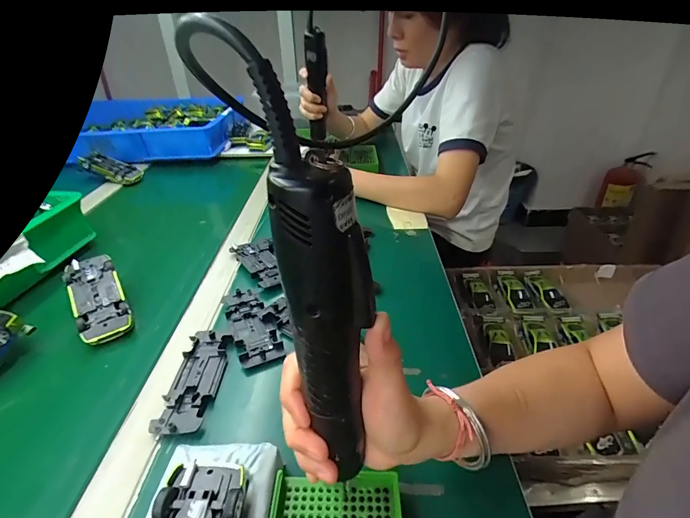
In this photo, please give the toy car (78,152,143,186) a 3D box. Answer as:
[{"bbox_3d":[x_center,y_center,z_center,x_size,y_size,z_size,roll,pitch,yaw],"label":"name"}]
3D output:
[{"bbox_3d":[-0.539,-0.209,0.847,0.127,0.028,0.065,21,35,-5],"label":"toy car"}]

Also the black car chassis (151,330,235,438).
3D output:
[{"bbox_3d":[-0.151,0.120,0.372,0.045,0.012,0.121,-1,33,1],"label":"black car chassis"}]

